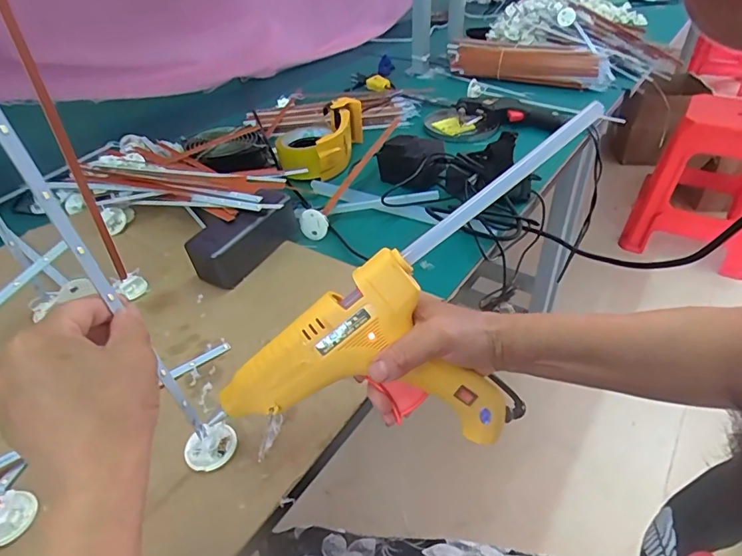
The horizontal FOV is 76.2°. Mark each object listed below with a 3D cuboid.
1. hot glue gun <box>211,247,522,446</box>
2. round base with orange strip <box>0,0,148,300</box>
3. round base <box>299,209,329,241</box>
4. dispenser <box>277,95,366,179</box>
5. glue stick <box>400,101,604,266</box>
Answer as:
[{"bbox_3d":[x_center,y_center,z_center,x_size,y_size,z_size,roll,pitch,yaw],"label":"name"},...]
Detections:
[{"bbox_3d":[0.006,0.045,0.345,0.217,0.128,0.039,6,14,-2],"label":"hot glue gun"},{"bbox_3d":[-0.270,-0.095,0.436,0.025,0.291,0.035,-28,44,-26],"label":"round base with orange strip"},{"bbox_3d":[-0.072,-0.068,0.597,0.039,0.037,0.007,42,27,6],"label":"round base"},{"bbox_3d":[-0.085,-0.219,0.755,0.099,0.063,0.210,6,38,10],"label":"dispenser"},{"bbox_3d":[0.092,-0.066,0.329,0.170,0.011,0.009,-37,44,0],"label":"glue stick"}]

